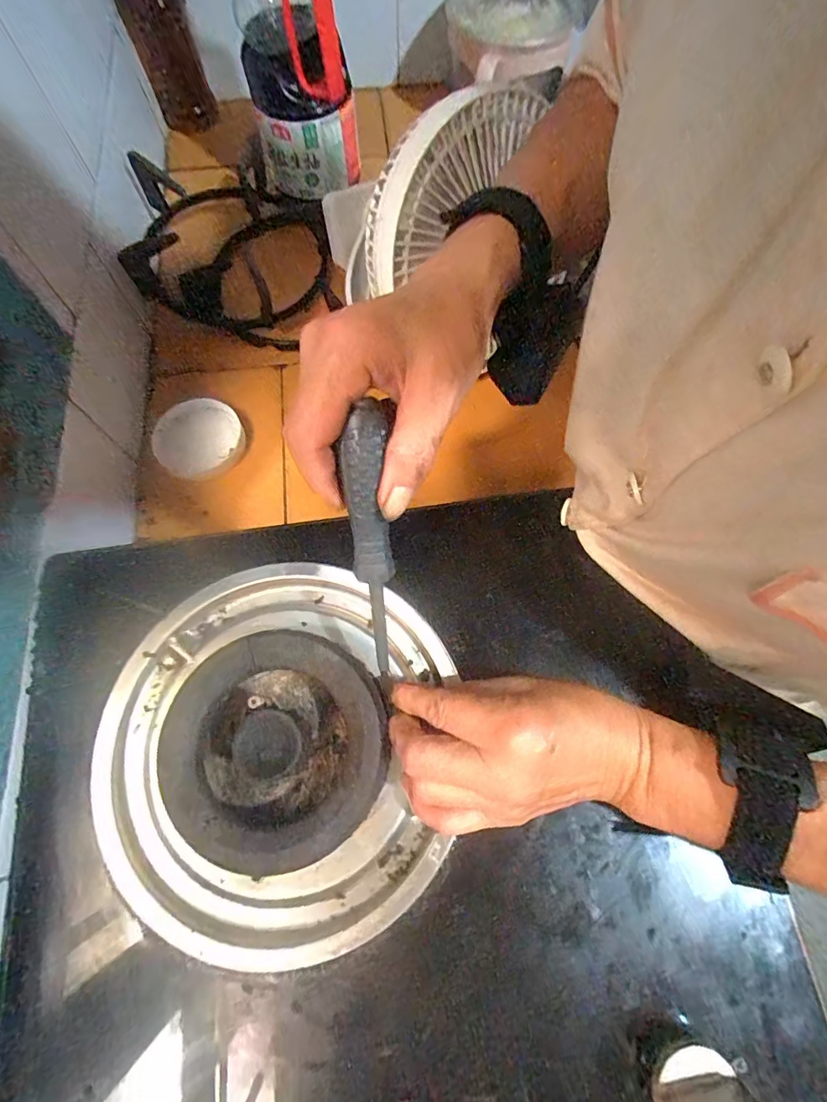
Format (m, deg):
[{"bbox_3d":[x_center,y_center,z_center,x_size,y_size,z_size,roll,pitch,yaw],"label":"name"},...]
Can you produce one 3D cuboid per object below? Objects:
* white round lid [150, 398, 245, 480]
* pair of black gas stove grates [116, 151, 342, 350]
[{"bbox_3d":[-0.196,-0.103,0.444,0.076,0.010,0.076,0,72,1],"label":"white round lid"},{"bbox_3d":[-0.183,-0.305,0.483,0.195,0.075,0.210,-12,72,-3],"label":"pair of black gas stove grates"}]

